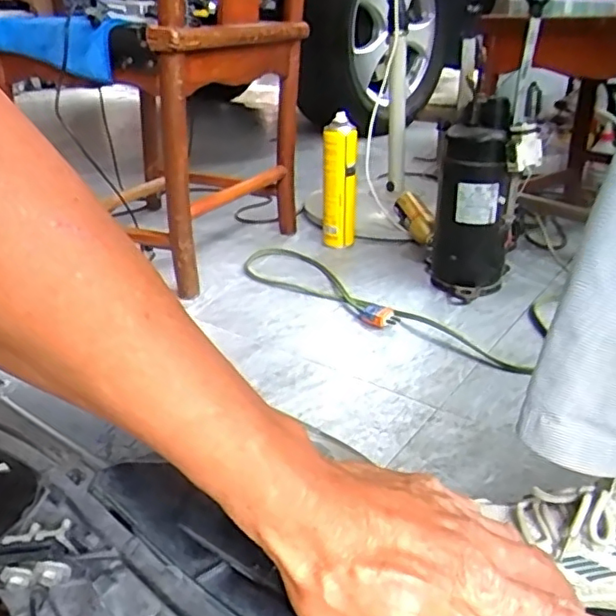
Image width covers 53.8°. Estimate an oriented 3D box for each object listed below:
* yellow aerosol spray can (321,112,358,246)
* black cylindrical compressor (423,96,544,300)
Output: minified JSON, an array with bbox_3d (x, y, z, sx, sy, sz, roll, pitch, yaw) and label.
[{"bbox_3d":[0.064,-0.247,1.235,0.068,0.256,0.066,-1,27,0],"label":"yellow aerosol spray can"},{"bbox_3d":[0.290,-0.176,1.030,0.155,0.301,0.162,6,28,13],"label":"black cylindrical compressor"}]

